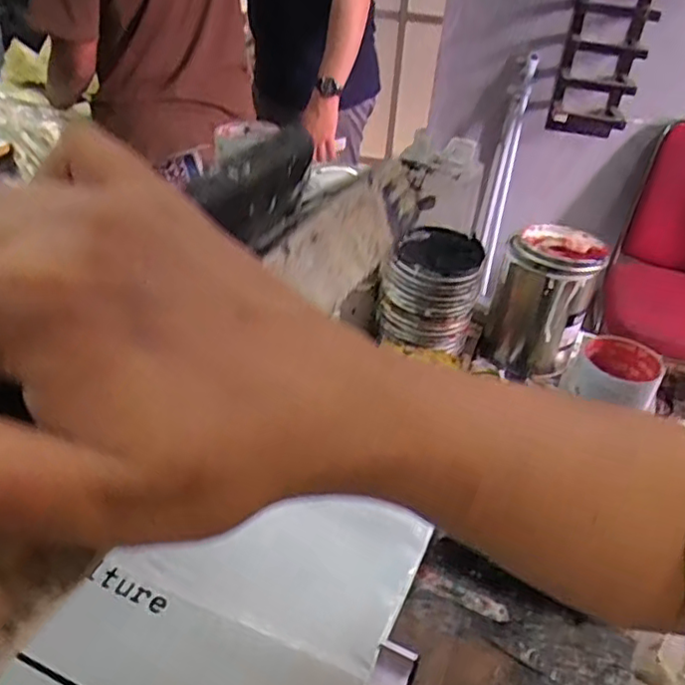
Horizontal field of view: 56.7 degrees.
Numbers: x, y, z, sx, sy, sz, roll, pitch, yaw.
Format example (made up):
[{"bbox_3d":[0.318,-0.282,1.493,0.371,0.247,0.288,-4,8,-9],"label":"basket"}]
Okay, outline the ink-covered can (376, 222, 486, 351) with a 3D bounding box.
[{"bbox_3d":[0.099,-0.066,0.727,0.104,0.110,0.098,11,36,7],"label":"ink-covered can"}]

